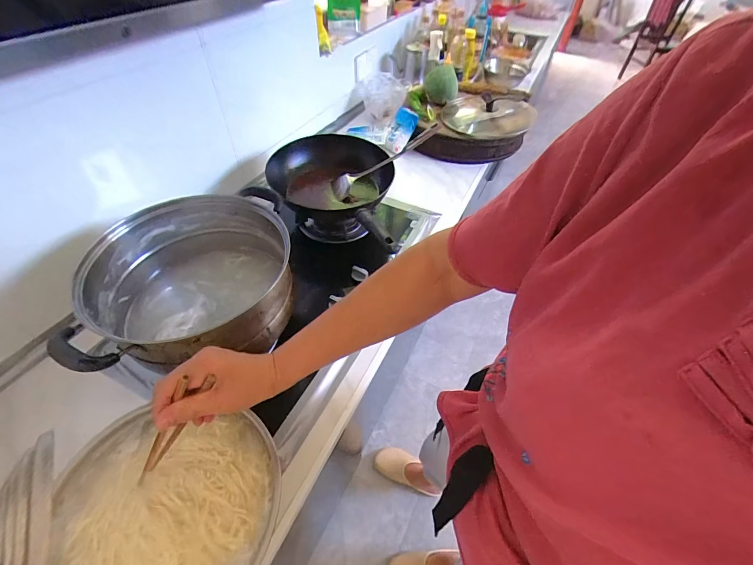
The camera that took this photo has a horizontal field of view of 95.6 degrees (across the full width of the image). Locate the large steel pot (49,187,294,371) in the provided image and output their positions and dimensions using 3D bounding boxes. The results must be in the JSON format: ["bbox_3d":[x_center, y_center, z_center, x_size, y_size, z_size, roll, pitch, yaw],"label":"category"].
[{"bbox_3d":[-0.302,-0.001,0.587,0.294,0.169,0.297,1,49,-1],"label":"large steel pot"}]

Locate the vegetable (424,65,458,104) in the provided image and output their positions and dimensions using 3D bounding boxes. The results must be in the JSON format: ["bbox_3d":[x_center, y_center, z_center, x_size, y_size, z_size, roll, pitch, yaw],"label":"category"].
[{"bbox_3d":[0.226,-0.681,1.166,0.108,0.080,0.127,16,50,12],"label":"vegetable"}]

